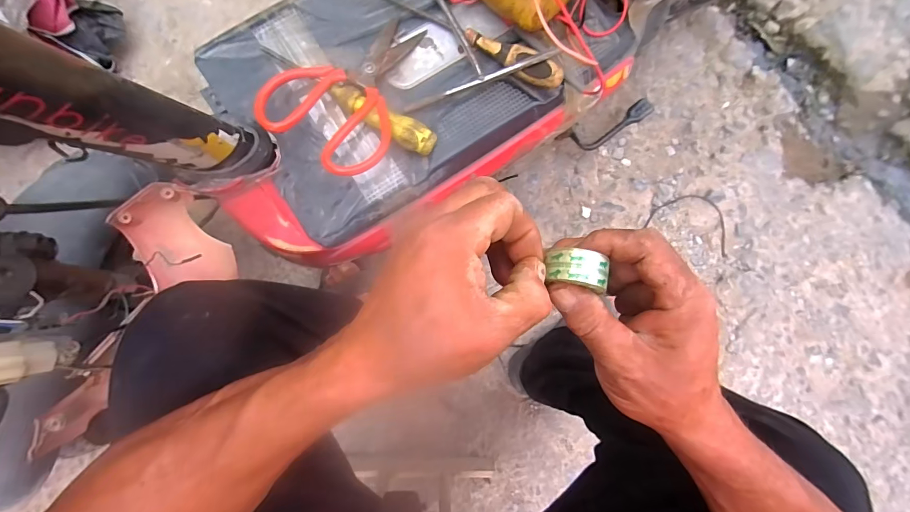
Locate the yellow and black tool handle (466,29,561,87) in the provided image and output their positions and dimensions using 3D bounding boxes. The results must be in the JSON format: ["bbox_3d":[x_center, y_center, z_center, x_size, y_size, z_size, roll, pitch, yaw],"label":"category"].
[{"bbox_3d":[0.065,-0.217,0.427,0.115,0.021,0.026,26,85,-4],"label":"yellow and black tool handle"}]

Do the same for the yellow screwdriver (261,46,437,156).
[{"bbox_3d":[-0.111,-0.165,0.410,0.201,0.023,0.028,30,85,-3],"label":"yellow screwdriver"}]

